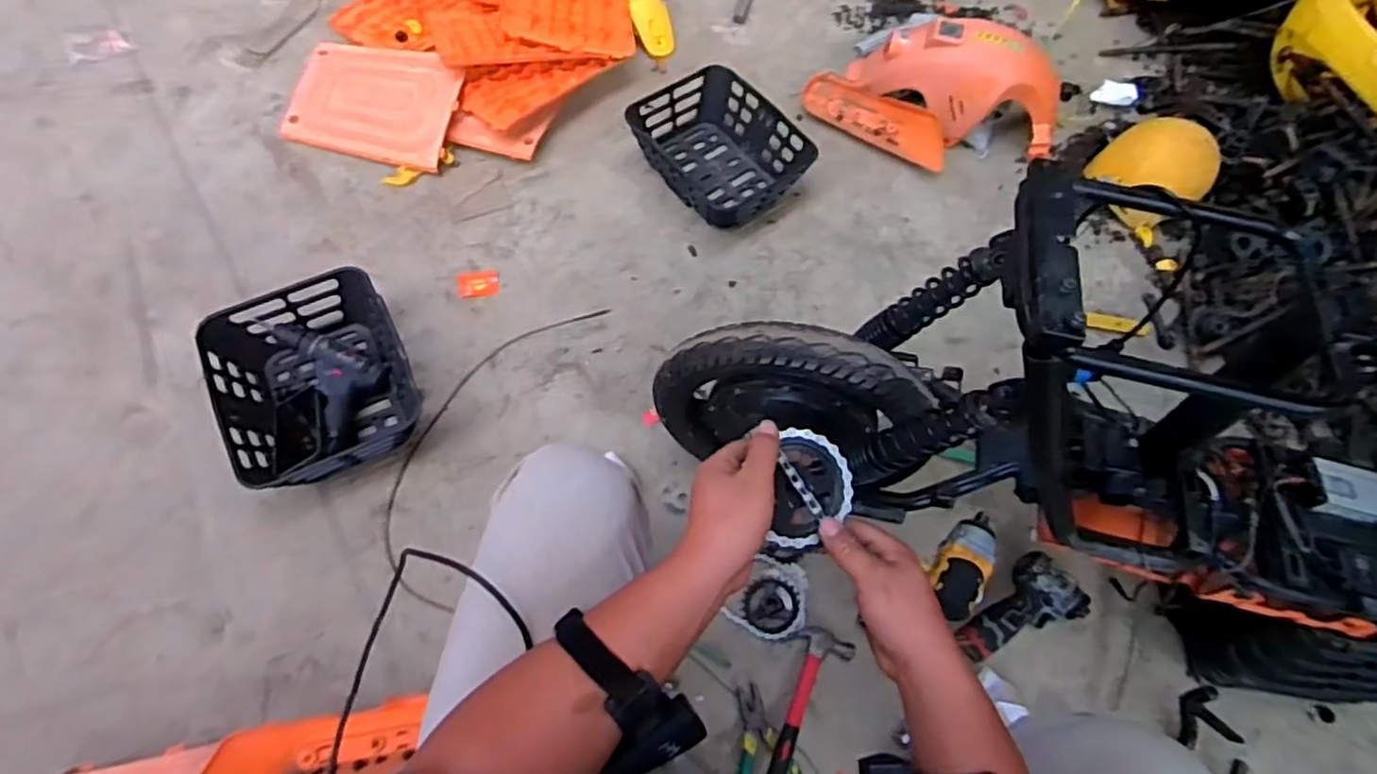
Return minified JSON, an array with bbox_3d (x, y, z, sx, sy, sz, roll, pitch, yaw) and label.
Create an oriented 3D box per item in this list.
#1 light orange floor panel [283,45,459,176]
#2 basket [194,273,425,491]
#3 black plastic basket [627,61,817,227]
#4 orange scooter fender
[{"bbox_3d":[-0.638,-0.587,1.389,0.327,0.024,0.270,9,75,3],"label":"light orange floor panel"},{"bbox_3d":[-0.581,-0.011,1.065,0.271,0.100,0.312,-27,70,-17],"label":"basket"},{"bbox_3d":[0.054,-0.491,1.383,0.273,0.099,0.345,-39,74,-17],"label":"black plastic basket"},{"bbox_3d":[0.525,-0.631,1.424,0.519,0.197,0.238,6,64,-3],"label":"orange scooter fender"}]

